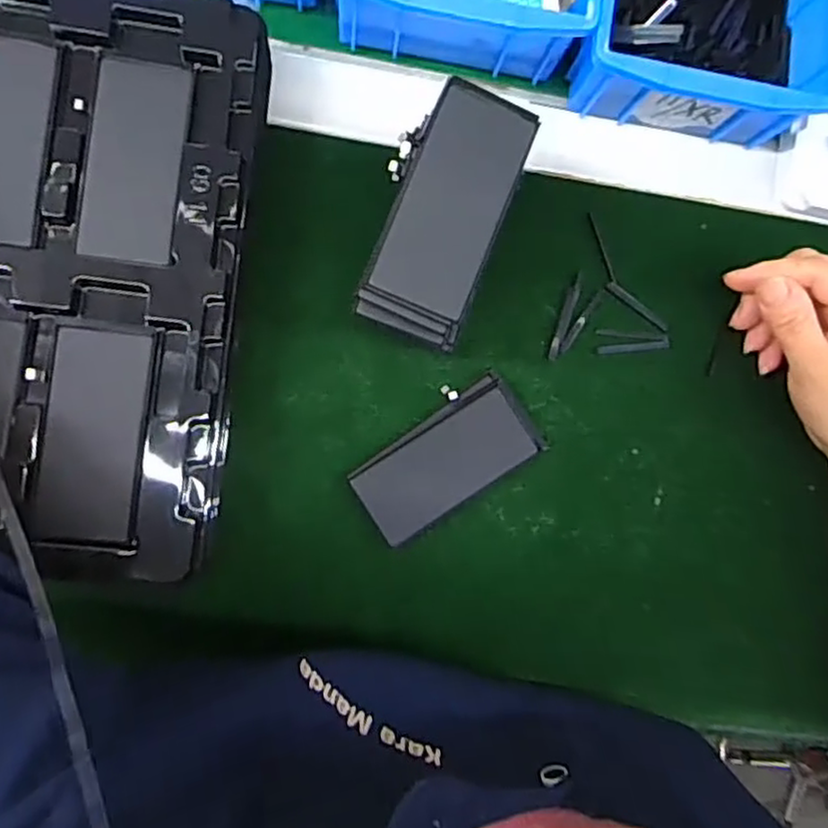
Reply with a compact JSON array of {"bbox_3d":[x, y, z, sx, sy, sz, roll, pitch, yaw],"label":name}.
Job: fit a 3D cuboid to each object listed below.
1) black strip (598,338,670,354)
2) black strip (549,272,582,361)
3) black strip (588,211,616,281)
[{"bbox_3d":[0.125,-0.038,0.386,0.042,0.004,0.006,-6,86,-8],"label":"black strip"},{"bbox_3d":[0.086,-0.055,0.382,0.007,0.004,0.052,19,83,-6],"label":"black strip"},{"bbox_3d":[0.108,-0.095,0.389,0.005,0.004,0.041,-18,88,-9],"label":"black strip"}]

